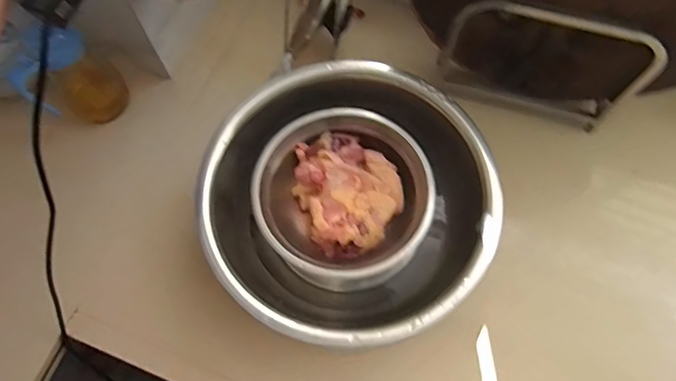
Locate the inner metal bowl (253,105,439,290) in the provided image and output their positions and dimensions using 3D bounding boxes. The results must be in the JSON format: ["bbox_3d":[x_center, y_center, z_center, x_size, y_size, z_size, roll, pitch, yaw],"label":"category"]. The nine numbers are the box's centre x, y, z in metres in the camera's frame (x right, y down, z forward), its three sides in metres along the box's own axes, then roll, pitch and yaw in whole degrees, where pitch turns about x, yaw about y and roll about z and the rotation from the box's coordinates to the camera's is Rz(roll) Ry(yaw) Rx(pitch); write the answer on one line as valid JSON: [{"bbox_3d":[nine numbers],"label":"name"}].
[{"bbox_3d":[0.008,0.009,0.579,0.196,0.071,0.202,0,69,1],"label":"inner metal bowl"}]

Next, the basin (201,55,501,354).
[{"bbox_3d":[0.013,0.014,0.559,0.307,0.094,0.312,0,69,1],"label":"basin"}]

